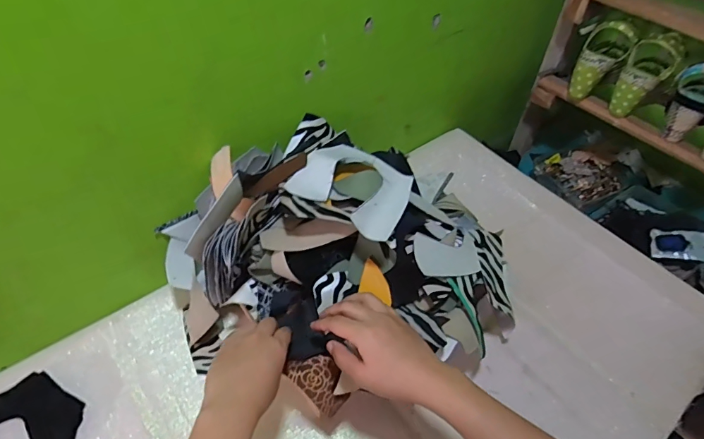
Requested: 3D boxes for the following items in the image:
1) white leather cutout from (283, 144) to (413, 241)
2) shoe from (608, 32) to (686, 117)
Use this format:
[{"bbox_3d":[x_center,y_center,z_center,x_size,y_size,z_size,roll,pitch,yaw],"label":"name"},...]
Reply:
[{"bbox_3d":[0.006,-0.046,0.534,0.136,0.028,0.123,23,51,17],"label":"white leather cutout"},{"bbox_3d":[0.524,-0.265,0.785,0.068,0.157,0.077,-5,44,-47],"label":"shoe"}]

